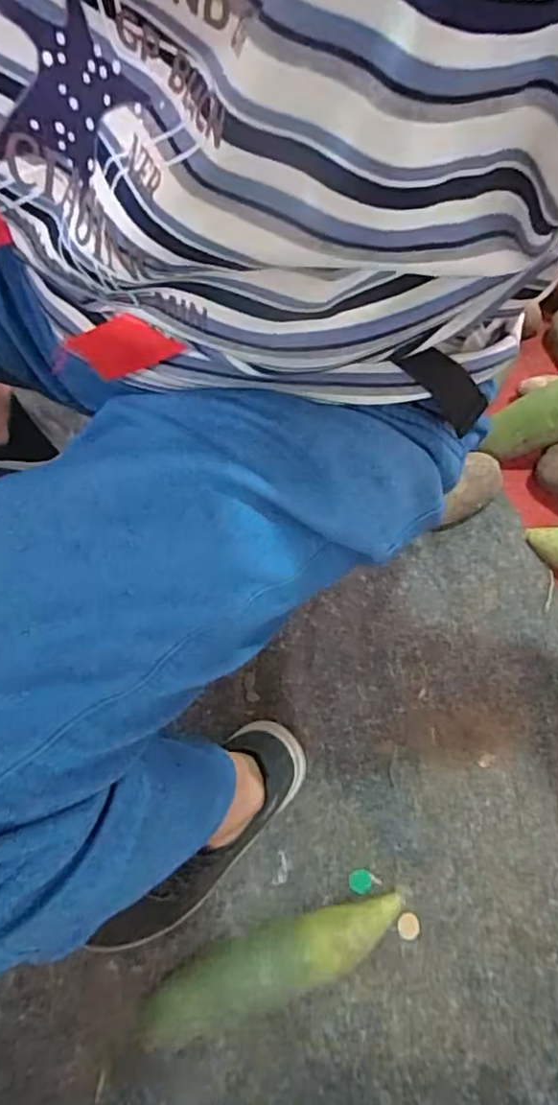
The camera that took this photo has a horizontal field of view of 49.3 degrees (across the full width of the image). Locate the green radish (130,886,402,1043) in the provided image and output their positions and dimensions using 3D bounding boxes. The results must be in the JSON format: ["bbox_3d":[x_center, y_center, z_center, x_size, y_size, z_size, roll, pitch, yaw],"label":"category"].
[{"bbox_3d":[-0.006,0.345,0.506,0.230,0.055,0.059,-21,72,-10],"label":"green radish"}]

